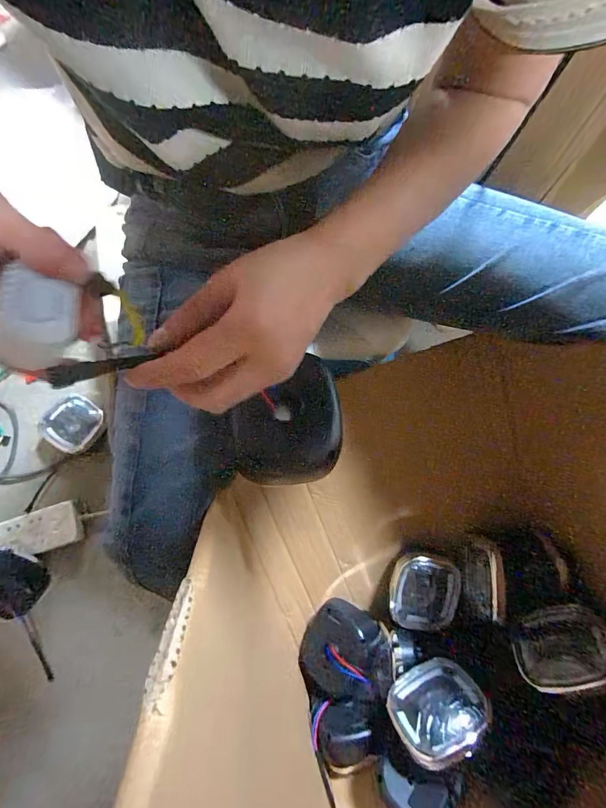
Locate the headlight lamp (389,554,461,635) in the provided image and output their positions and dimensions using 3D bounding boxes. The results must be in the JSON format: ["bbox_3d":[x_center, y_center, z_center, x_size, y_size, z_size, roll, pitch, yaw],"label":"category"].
[{"bbox_3d":[0.190,0.300,0.593,0.104,0.038,0.115,13,75,5],"label":"headlight lamp"}]

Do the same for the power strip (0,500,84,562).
[{"bbox_3d":[-0.539,0.254,0.699,0.231,0.031,0.084,-17,75,-3],"label":"power strip"}]

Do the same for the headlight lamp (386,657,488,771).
[{"bbox_3d":[0.170,0.396,0.478,0.106,0.098,0.053,-27,118,-14],"label":"headlight lamp"}]

